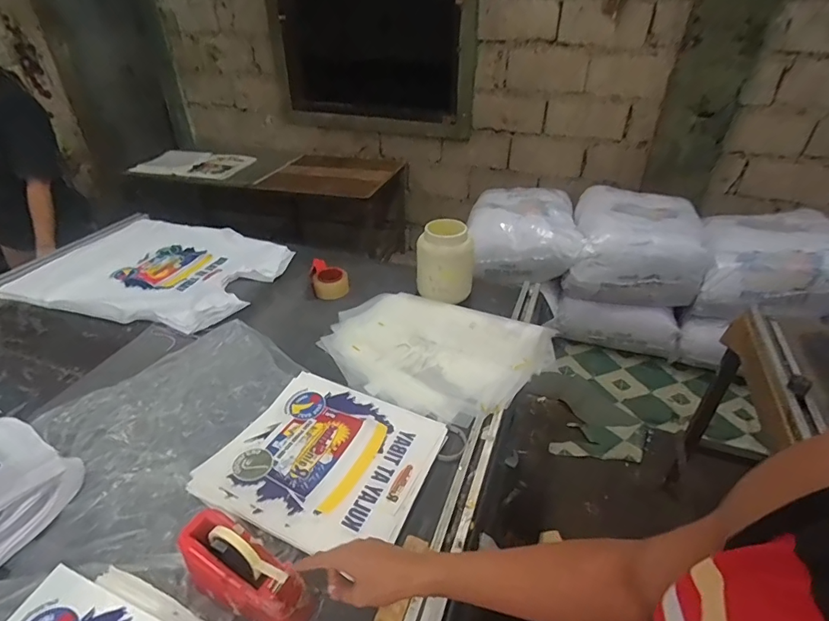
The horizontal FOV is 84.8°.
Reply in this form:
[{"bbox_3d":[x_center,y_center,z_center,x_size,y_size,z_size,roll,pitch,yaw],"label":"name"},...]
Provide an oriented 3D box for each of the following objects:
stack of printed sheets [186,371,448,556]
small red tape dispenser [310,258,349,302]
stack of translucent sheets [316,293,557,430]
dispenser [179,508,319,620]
[{"bbox_3d":[-0.168,0.279,0.881,0.384,0.022,0.340,13,35,19],"label":"stack of printed sheets"},{"bbox_3d":[-0.264,-0.099,1.413,0.109,0.059,0.178,-7,34,-11],"label":"small red tape dispenser"},{"bbox_3d":[0.019,0.081,1.128,0.565,0.090,0.345,21,39,29],"label":"stack of translucent sheets"},{"bbox_3d":[-0.247,0.384,0.665,0.219,0.129,0.078,26,40,15],"label":"dispenser"}]

